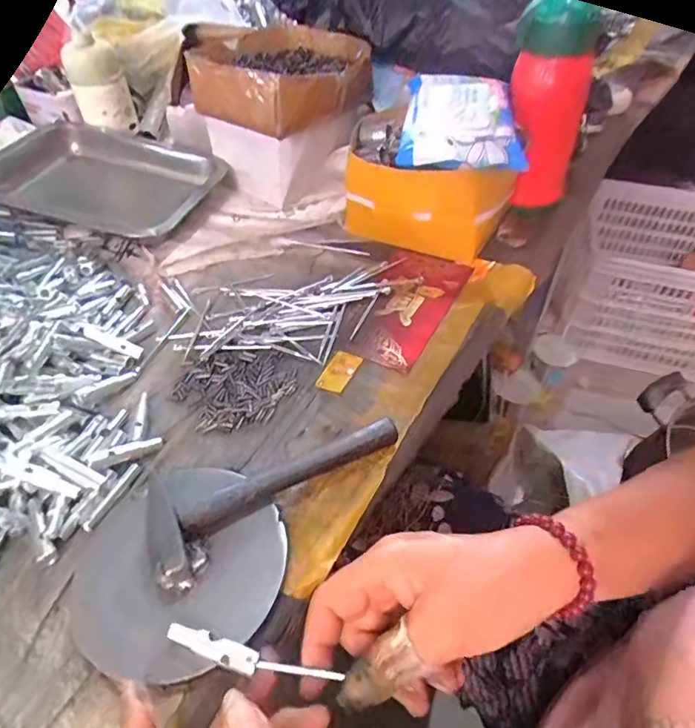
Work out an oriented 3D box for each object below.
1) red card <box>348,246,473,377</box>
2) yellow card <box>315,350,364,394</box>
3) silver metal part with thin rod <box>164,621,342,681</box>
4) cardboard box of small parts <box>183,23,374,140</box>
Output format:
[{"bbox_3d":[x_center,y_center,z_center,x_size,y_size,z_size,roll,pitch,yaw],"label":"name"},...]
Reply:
[{"bbox_3d":[0.057,-0.061,0.468,0.078,0.005,0.163,20,51,19],"label":"red card"},{"bbox_3d":[-0.007,0.006,0.413,0.024,0.004,0.044,19,50,19],"label":"yellow card"},{"bbox_3d":[-0.051,0.155,0.257,0.092,0.006,0.013,15,49,5],"label":"silver metal part with thin rod"},{"bbox_3d":[-0.078,-0.325,0.557,0.159,0.061,0.167,-35,55,-27],"label":"cardboard box of small parts"}]

